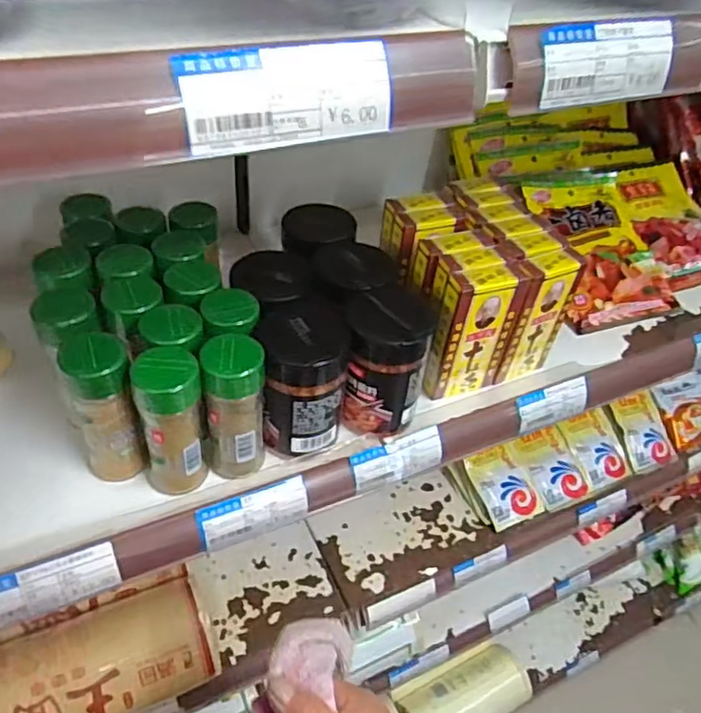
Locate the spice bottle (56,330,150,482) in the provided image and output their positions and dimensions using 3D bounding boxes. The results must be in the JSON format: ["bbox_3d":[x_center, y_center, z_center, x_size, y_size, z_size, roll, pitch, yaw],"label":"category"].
[{"bbox_3d":[-0.162,0.039,0.412,0.038,0.115,0.037,-15,48,-22],"label":"spice bottle"}]

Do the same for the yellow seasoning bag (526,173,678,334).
[{"bbox_3d":[0.263,-0.118,0.662,0.137,0.018,0.179,-11,69,-20],"label":"yellow seasoning bag"}]

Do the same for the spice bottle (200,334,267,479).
[{"bbox_3d":[-0.079,0.038,0.428,0.040,0.109,0.038,-1,45,-9],"label":"spice bottle"}]

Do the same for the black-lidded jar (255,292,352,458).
[{"bbox_3d":[-0.034,0.016,0.454,0.062,0.095,0.071,-1,45,-9],"label":"black-lidded jar"}]

